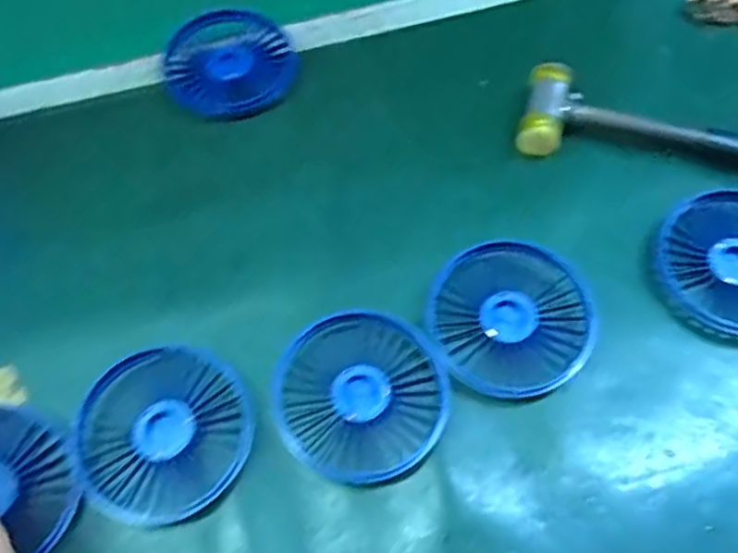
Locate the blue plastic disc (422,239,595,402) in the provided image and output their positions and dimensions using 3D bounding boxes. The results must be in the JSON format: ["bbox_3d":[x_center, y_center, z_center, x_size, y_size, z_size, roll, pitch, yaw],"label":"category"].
[{"bbox_3d":[0.077,0.022,0.374,0.086,0.016,0.084,0,62,0],"label":"blue plastic disc"}]

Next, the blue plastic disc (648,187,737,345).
[{"bbox_3d":[0.210,-0.007,0.390,0.085,0.022,0.088,0,62,0],"label":"blue plastic disc"}]

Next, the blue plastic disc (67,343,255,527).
[{"bbox_3d":[-0.105,0.079,0.349,0.087,0.008,0.087,0,62,0],"label":"blue plastic disc"}]

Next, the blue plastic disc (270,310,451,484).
[{"bbox_3d":[-0.004,0.061,0.356,0.086,0.009,0.084,0,62,0],"label":"blue plastic disc"}]

